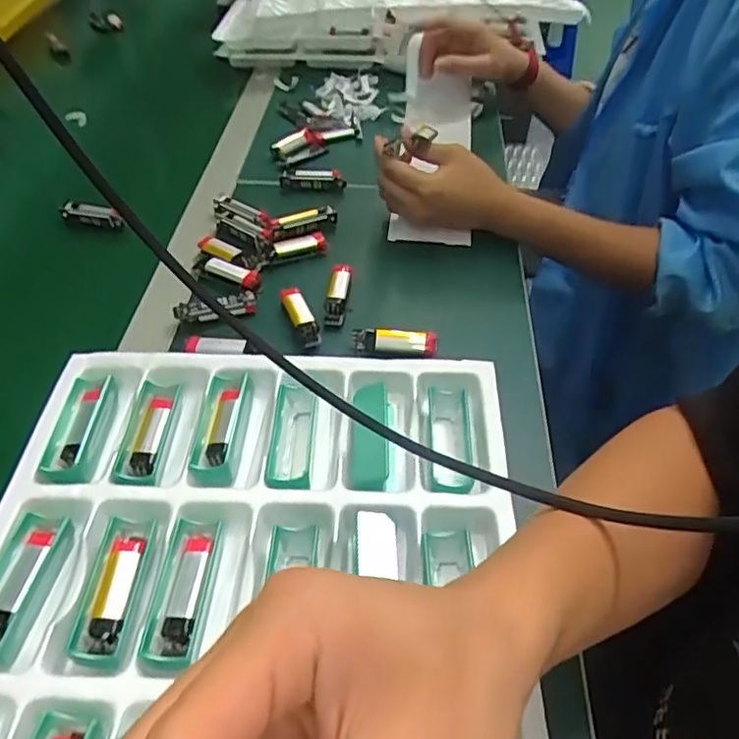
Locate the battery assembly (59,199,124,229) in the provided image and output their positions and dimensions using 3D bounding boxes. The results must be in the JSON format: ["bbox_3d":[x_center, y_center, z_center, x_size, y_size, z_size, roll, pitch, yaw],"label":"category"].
[{"bbox_3d":[-0.276,-0.153,0.612,0.073,0.023,0.012,13,48,12],"label":"battery assembly"}]

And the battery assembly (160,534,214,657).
[{"bbox_3d":[-0.103,0.127,0.351,0.016,0.010,0.068,4,47,3],"label":"battery assembly"}]

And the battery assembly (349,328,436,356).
[{"bbox_3d":[0.019,-0.022,0.491,0.067,0.021,0.013,8,47,7],"label":"battery assembly"}]

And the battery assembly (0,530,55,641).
[{"bbox_3d":[-0.201,0.123,0.351,0.013,0.009,0.066,7,47,6],"label":"battery assembly"}]

